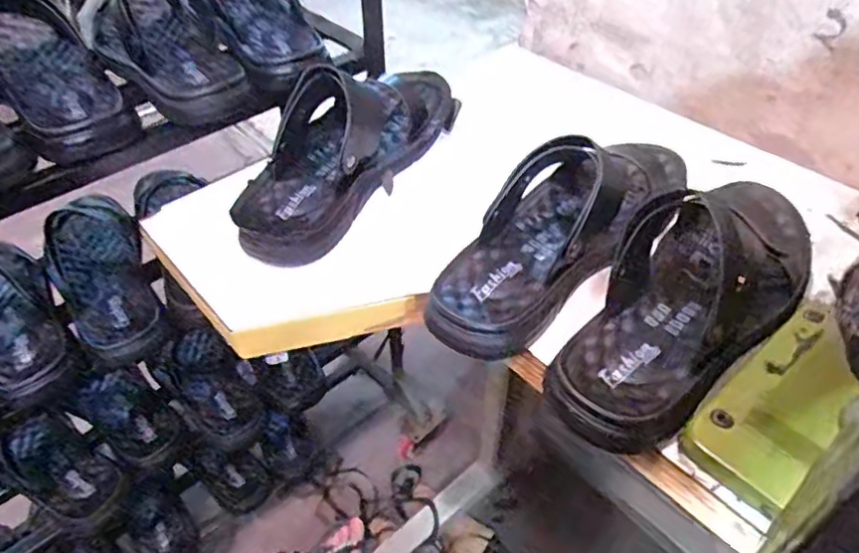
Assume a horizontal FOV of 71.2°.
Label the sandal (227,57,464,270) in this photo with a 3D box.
[{"bbox_3d":[-0.076,-0.145,0.596,0.102,0.117,0.303,24,49,25],"label":"sandal"}]

